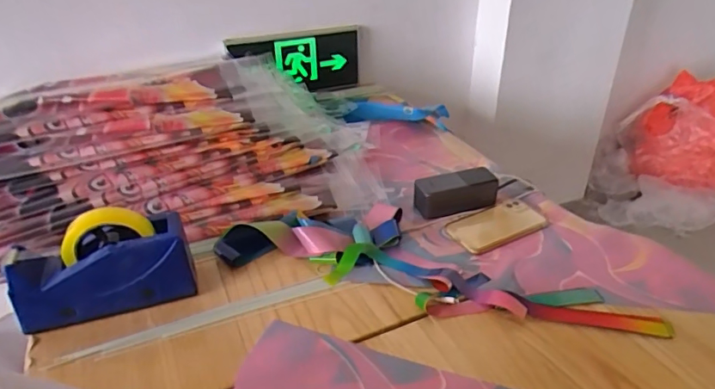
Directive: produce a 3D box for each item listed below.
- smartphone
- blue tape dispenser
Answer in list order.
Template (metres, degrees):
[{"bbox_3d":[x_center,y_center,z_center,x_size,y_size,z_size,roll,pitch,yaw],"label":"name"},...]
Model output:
[{"bbox_3d":[0.219,0.047,0.772,0.153,0.014,0.089,-16,34,-23],"label":"smartphone"},{"bbox_3d":[-0.318,0.087,0.614,0.205,0.129,0.064,-12,33,-17],"label":"blue tape dispenser"}]

